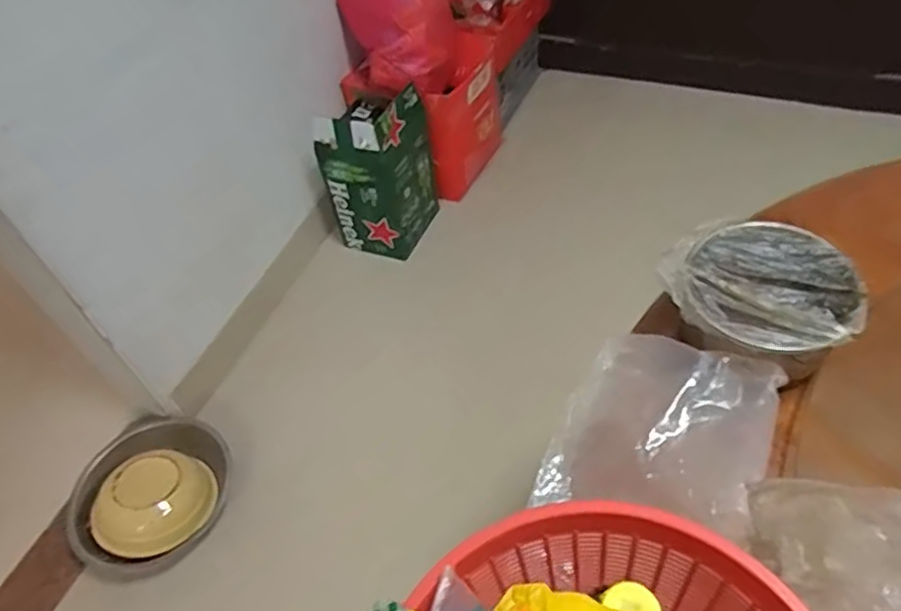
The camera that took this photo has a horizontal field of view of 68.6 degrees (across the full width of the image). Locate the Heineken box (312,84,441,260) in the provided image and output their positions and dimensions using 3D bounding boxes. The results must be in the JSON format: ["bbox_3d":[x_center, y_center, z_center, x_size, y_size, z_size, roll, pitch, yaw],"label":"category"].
[{"bbox_3d":[-0.178,-0.333,1.684,0.205,0.411,0.218,13,54,16],"label":"Heineken box"}]

